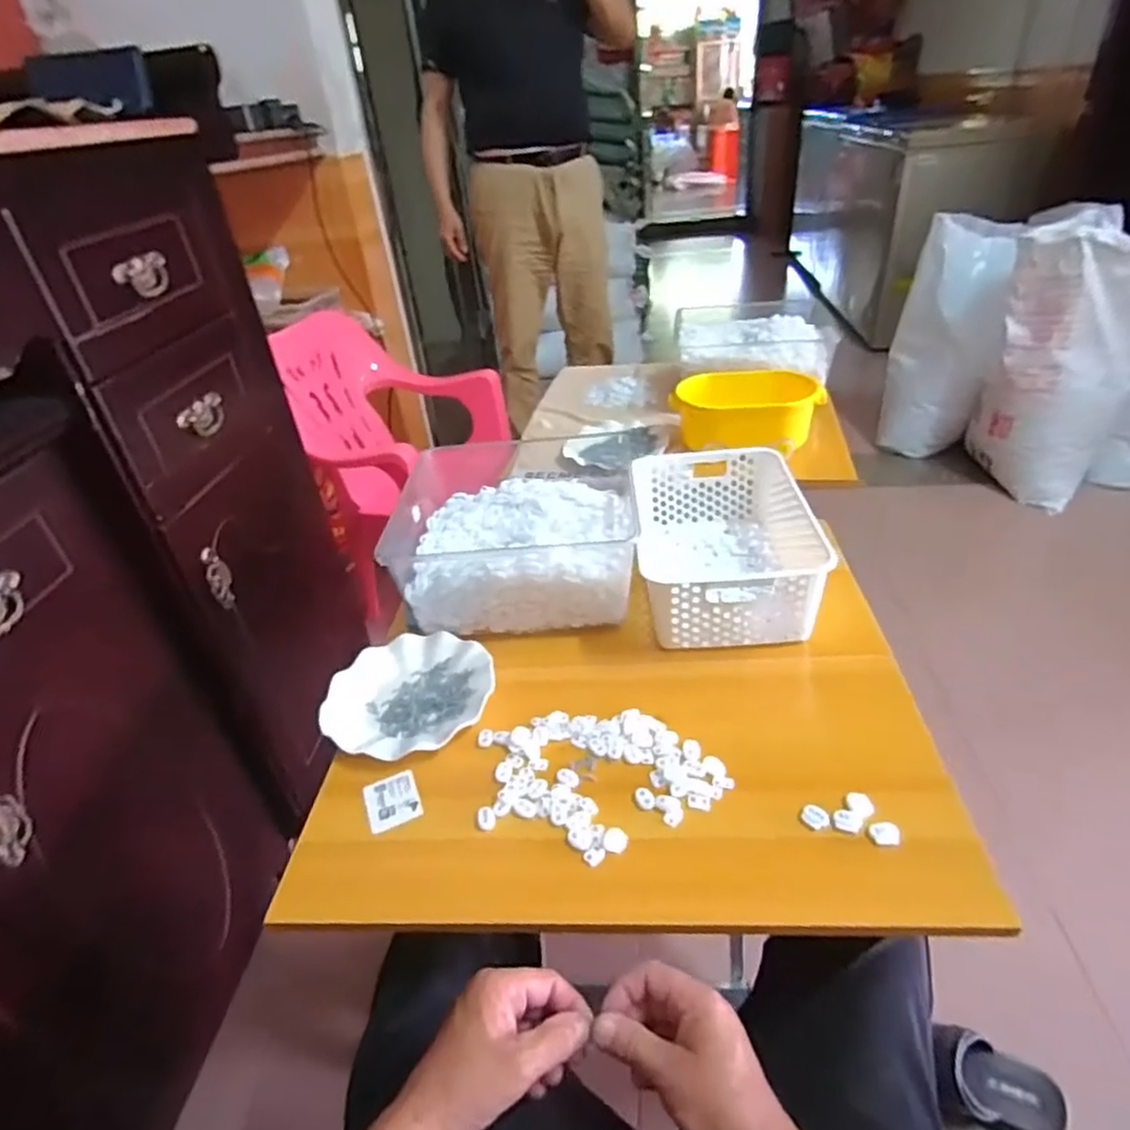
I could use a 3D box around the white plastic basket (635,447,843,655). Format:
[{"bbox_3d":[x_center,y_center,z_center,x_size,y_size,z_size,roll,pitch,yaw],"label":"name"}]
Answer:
[{"bbox_3d":[0.195,-0.020,0.872,0.204,0.125,0.322,-4,34,4],"label":"white plastic basket"}]

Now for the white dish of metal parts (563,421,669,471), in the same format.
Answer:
[{"bbox_3d":[0.086,-0.222,1.240,0.163,0.018,0.159,-31,40,-32],"label":"white dish of metal parts"}]

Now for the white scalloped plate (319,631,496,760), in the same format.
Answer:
[{"bbox_3d":[-0.173,0.142,0.766,0.181,0.022,0.181,-5,33,3],"label":"white scalloped plate"}]

